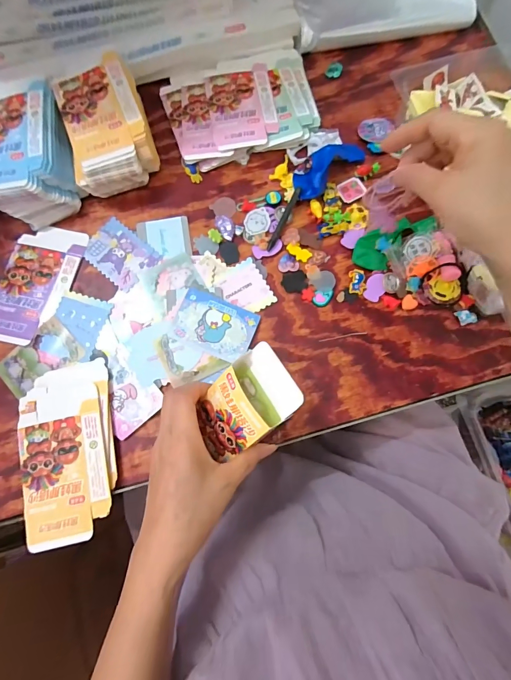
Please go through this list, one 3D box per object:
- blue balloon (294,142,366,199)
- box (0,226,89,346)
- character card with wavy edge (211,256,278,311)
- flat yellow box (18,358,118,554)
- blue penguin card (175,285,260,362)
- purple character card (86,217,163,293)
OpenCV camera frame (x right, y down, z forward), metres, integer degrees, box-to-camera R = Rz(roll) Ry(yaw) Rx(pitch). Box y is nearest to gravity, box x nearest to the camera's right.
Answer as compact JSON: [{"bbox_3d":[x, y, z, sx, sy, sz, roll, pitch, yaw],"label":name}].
[{"bbox_3d":[0.087,-0.215,0.441,0.097,0.022,0.043,-42,79,-9],"label":"blue balloon"},{"bbox_3d":[-0.259,-0.067,0.421,0.082,0.004,0.146,12,76,4],"label":"box"},{"bbox_3d":[-0.014,-0.061,0.418,0.053,0.004,0.066,-30,77,-6],"label":"character card with wavy edge"},{"bbox_3d":[-0.193,0.113,0.370,0.090,0.016,0.173,-10,76,-2],"label":"flat yellow box"},{"bbox_3d":[-0.045,-0.017,0.403,0.086,0.007,0.063,20,77,6],"label":"blue penguin card"},{"bbox_3d":[-0.162,-0.104,0.430,0.084,0.004,0.061,38,79,10],"label":"purple character card"}]

